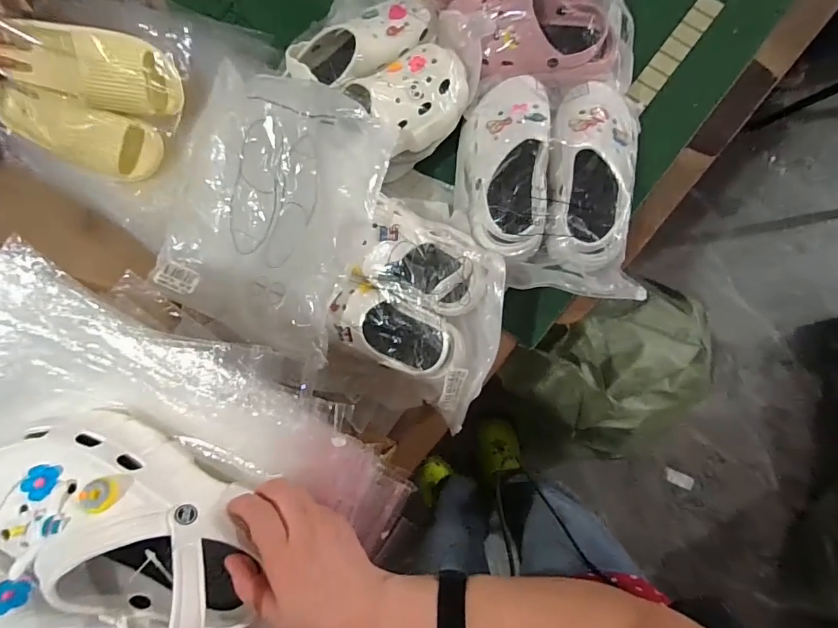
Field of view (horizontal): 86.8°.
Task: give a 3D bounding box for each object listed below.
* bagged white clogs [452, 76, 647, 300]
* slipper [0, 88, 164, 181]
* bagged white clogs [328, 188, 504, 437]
[{"bbox_3d":[0.179,-0.184,0.612,0.255,0.081,0.300,6,85,5],"label":"bagged white clogs"},{"bbox_3d":[-0.538,-0.283,0.724,0.247,0.075,0.118,4,107,0],"label":"slipper"},{"bbox_3d":[-0.014,-0.015,0.612,0.264,0.109,0.254,22,86,7],"label":"bagged white clogs"}]

